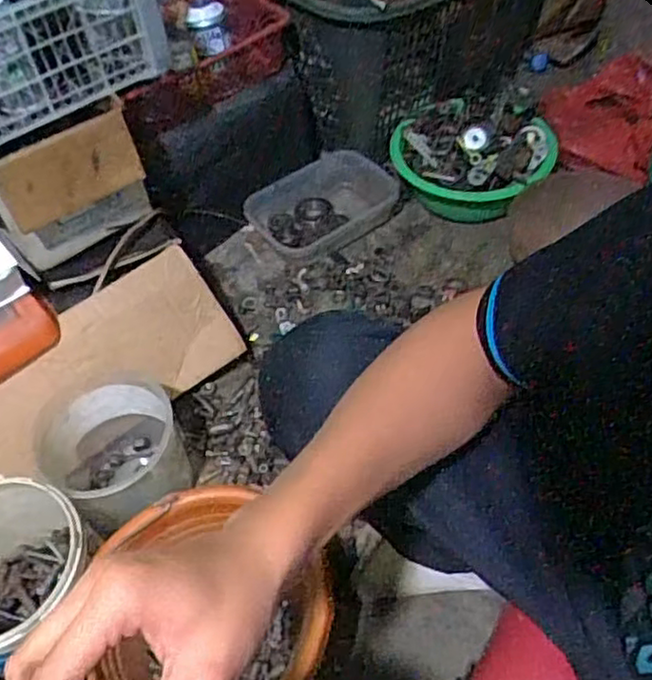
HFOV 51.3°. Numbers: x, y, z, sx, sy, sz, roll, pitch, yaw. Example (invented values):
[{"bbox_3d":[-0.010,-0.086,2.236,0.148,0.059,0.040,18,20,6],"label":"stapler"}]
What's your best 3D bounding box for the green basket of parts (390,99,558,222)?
[{"bbox_3d":[0.252,-0.318,1.168,0.272,0.114,0.214,9,54,12],"label":"green basket of parts"}]

